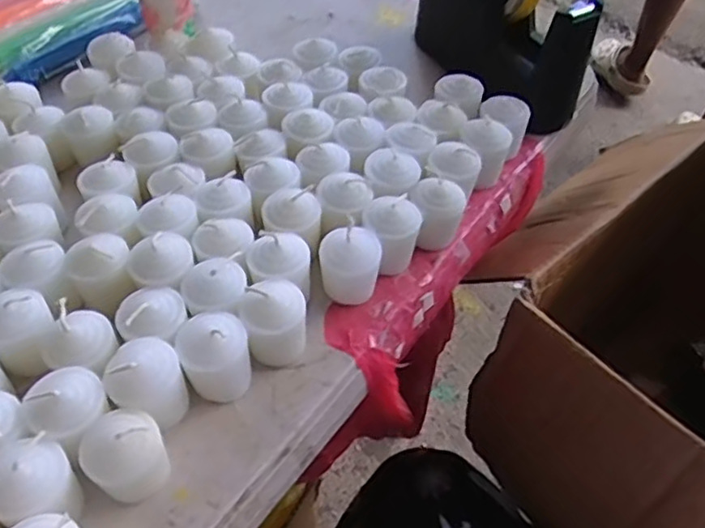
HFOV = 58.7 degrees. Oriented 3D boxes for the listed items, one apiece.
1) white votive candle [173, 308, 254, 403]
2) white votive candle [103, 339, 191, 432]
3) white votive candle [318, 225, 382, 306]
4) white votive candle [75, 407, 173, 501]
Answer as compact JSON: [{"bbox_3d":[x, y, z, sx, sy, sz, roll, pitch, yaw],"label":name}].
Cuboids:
[{"bbox_3d":[-0.076,0.052,0.352,0.036,0.046,0.036,-14,52,-12],"label":"white votive candle"},{"bbox_3d":[-0.107,0.066,0.333,0.036,0.042,0.033,1,51,-1],"label":"white votive candle"},{"bbox_3d":[-0.001,0.002,0.395,0.037,0.047,0.032,0,51,-1],"label":"white votive candle"},{"bbox_3d":[-0.112,0.097,0.314,0.036,0.044,0.035,1,51,-1],"label":"white votive candle"}]

